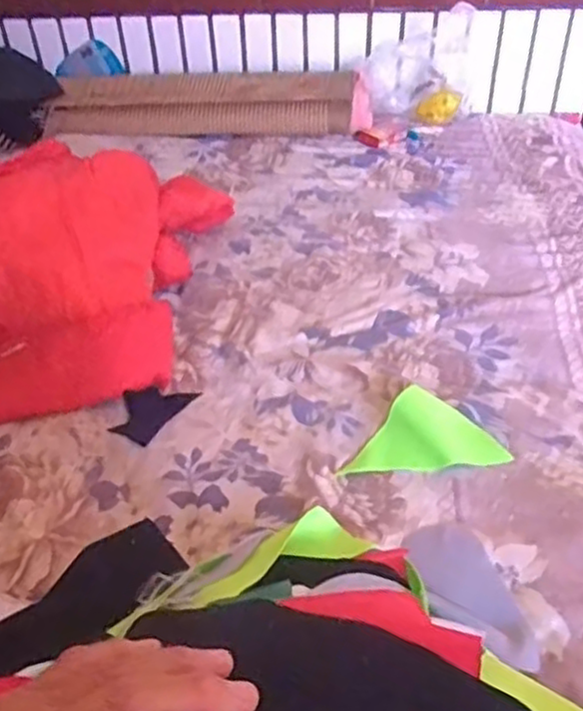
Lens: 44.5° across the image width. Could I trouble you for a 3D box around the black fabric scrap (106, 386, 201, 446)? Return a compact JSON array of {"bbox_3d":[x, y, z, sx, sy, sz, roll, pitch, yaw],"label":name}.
[{"bbox_3d":[-0.169,0.064,0.850,0.067,0.013,0.104,19,45,25],"label":"black fabric scrap"}]

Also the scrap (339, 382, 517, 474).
[{"bbox_3d":[0.142,0.085,0.806,0.175,0.023,0.099,-6,40,-3],"label":"scrap"}]

